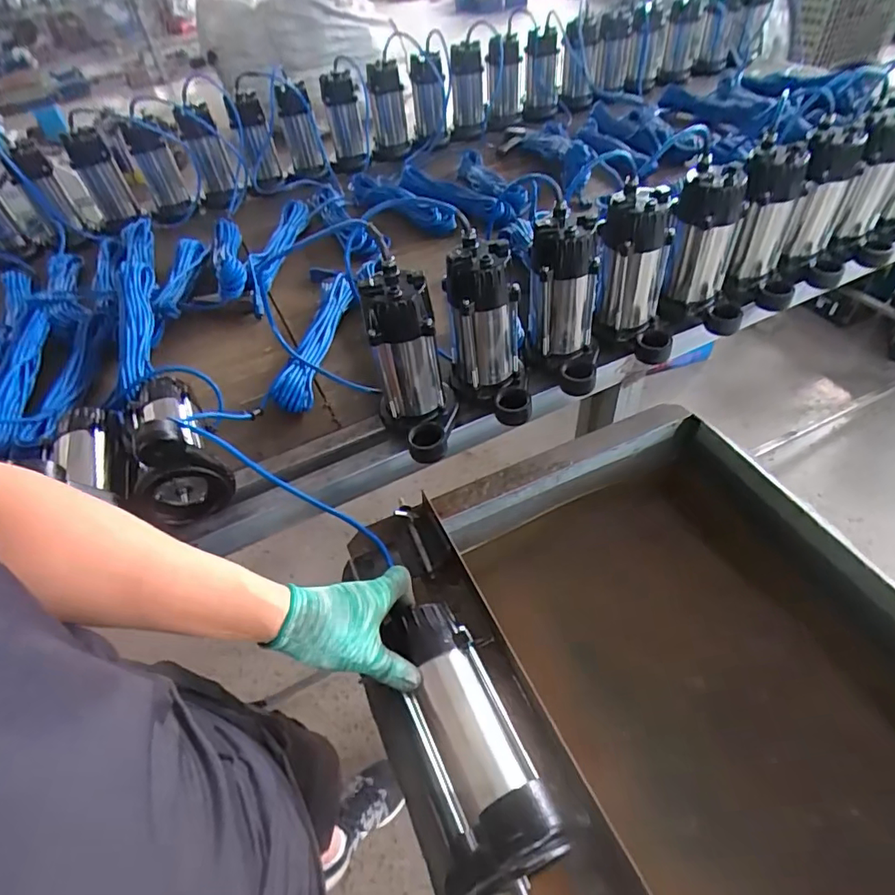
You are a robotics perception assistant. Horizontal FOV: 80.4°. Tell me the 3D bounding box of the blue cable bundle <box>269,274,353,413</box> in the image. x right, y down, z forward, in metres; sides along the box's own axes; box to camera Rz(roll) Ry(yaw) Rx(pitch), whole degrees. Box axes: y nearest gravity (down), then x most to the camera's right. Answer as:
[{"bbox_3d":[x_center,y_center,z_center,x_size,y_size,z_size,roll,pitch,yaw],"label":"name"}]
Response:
[{"bbox_3d":[-0.248,-0.198,0.978,0.085,0.056,0.351,2,48,9],"label":"blue cable bundle"}]

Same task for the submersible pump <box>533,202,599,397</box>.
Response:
[{"bbox_3d":[0.191,-0.214,0.803,0.098,0.216,0.159,-17,48,-8],"label":"submersible pump"}]

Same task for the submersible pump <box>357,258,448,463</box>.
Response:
[{"bbox_3d":[-0.056,-0.113,0.763,0.101,0.254,0.204,-9,48,-1],"label":"submersible pump"}]

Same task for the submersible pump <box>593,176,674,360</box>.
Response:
[{"bbox_3d":[0.315,-0.270,0.833,0.098,0.216,0.164,-38,54,-25],"label":"submersible pump"}]

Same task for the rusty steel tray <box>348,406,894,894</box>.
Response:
[{"bbox_3d":[0.263,0.340,0.589,0.600,0.240,0.761,-20,49,-11],"label":"rusty steel tray"}]

